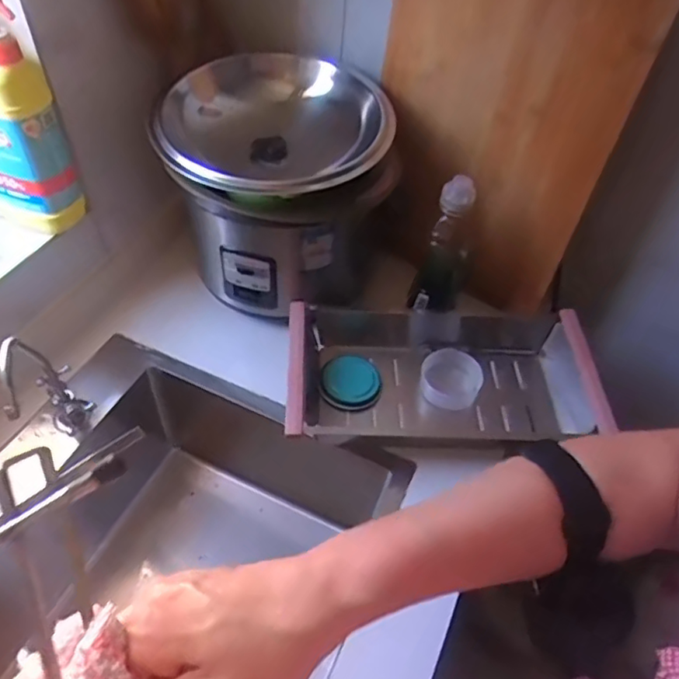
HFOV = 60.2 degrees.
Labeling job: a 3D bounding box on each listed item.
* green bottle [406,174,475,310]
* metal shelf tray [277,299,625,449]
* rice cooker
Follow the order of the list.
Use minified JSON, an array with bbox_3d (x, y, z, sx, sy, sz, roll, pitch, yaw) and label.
[{"bbox_3d":[0.141,-0.121,0.763,0.062,0.199,0.053,16,50,8],"label":"green bottle"},{"bbox_3d":[0.131,0.053,0.771,0.386,0.095,0.202,0,50,-5],"label":"metal shelf tray"},{"bbox_3d":[-0.071,-0.192,0.760,0.253,0.250,0.224,9,50,2],"label":"rice cooker"}]

